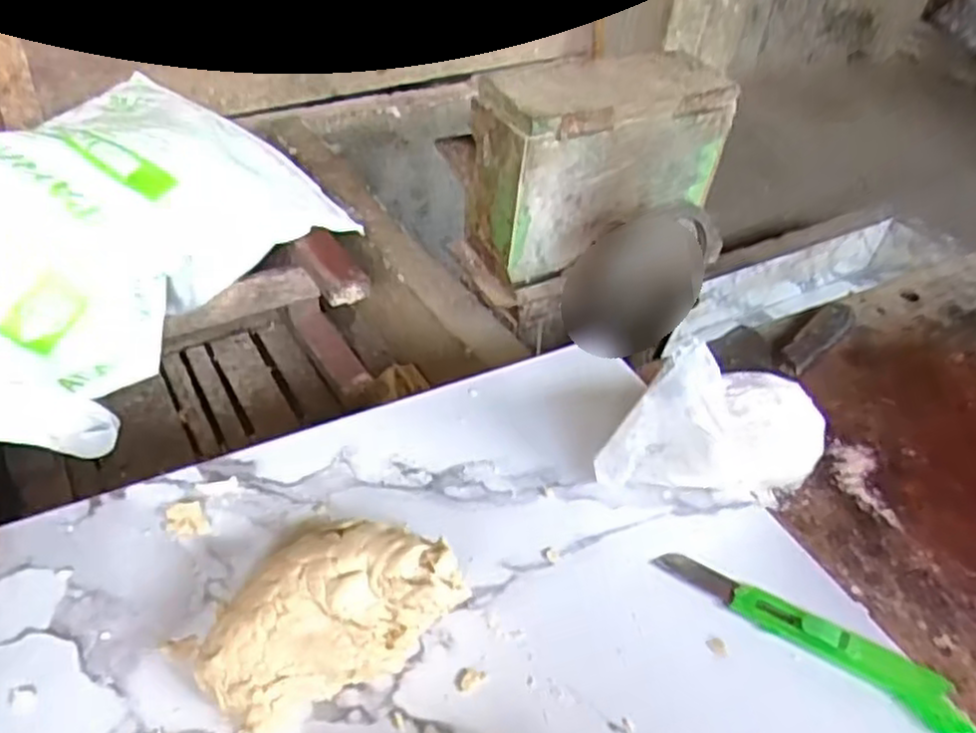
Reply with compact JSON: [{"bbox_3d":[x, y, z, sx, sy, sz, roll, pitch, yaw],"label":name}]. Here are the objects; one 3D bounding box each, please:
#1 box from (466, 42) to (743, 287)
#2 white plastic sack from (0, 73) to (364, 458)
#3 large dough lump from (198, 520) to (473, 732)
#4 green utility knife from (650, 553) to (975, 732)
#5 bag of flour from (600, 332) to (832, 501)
[{"bbox_3d":[0.155,-0.281,1.043,0.358,0.226,0.131,-16,47,-25],"label":"box"},{"bbox_3d":[-0.496,-0.148,0.903,0.398,0.192,0.649,20,43,13],"label":"white plastic sack"},{"bbox_3d":[-0.089,0.141,0.429,0.148,0.063,0.083,-16,46,-23],"label":"large dough lump"},{"bbox_3d":[0.199,0.165,0.468,0.190,0.013,0.033,26,45,22],"label":"green utility knife"},{"bbox_3d":[0.161,0.042,0.522,0.155,0.120,0.062,-12,44,-19],"label":"bag of flour"}]

